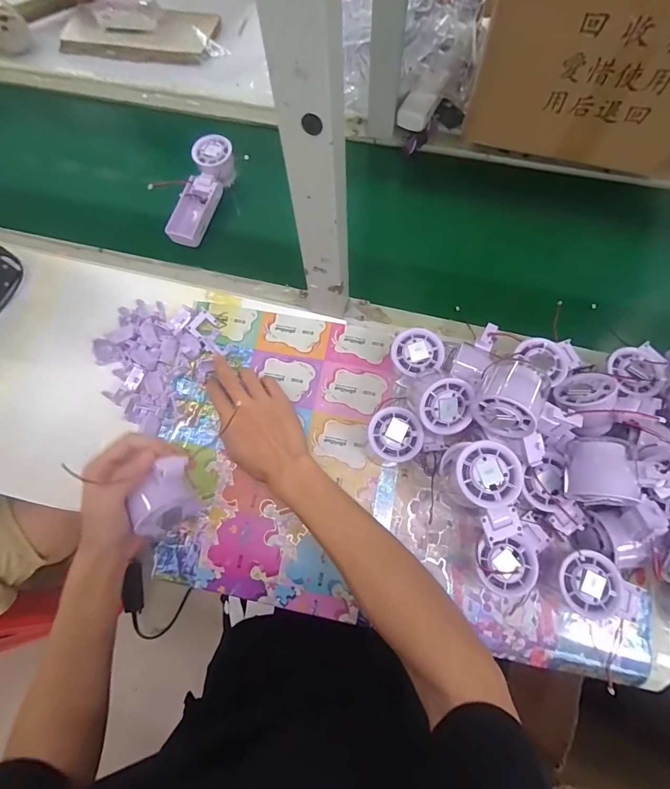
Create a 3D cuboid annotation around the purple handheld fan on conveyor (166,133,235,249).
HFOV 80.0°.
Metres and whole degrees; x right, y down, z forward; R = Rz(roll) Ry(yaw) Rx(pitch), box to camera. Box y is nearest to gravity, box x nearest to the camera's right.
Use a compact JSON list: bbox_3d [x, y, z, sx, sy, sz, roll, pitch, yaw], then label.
[{"bbox_3d":[-0.198,-0.301,0.597,0.052,0.043,0.169,20,88,8],"label":"purple handheld fan on conveyor"}]

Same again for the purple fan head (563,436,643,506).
[{"bbox_3d":[0.250,0.074,0.382,0.054,0.050,0.062,9,71,5],"label":"purple fan head"}]

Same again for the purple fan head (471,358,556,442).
[{"bbox_3d":[0.172,0.004,0.396,0.058,0.066,0.070,30,74,11],"label":"purple fan head"}]

